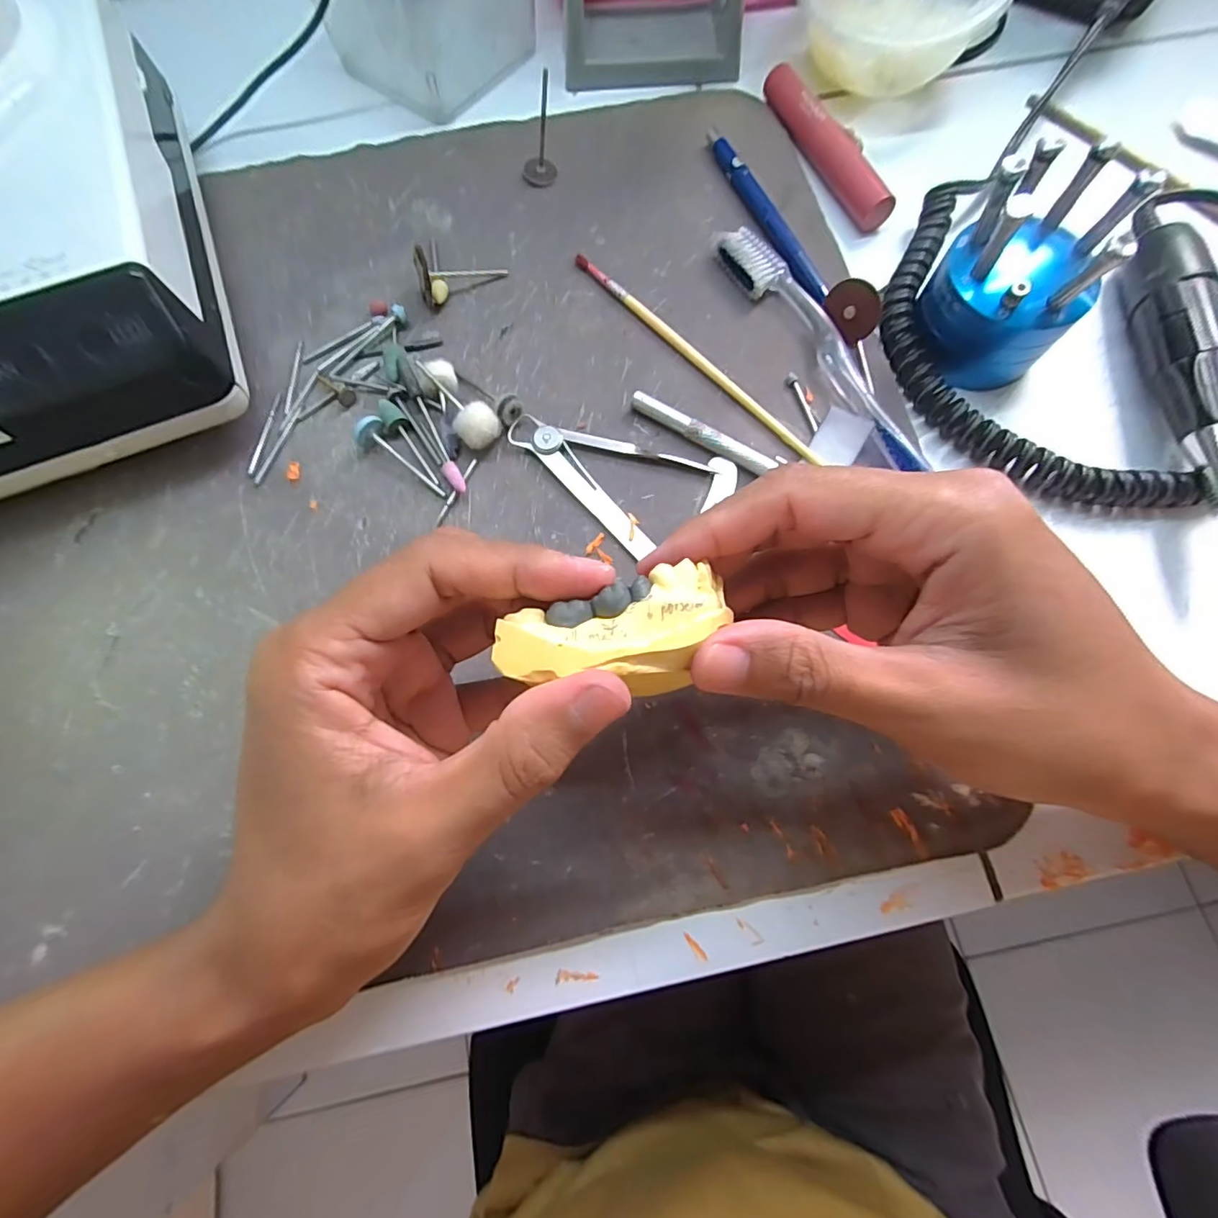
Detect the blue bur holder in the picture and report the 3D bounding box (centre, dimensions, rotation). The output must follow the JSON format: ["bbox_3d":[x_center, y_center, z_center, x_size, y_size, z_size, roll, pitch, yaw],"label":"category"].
[{"bbox_3d":[0.166,-0.135,0.218,0.058,0.065,0.054,0,74,1],"label":"blue bur holder"}]

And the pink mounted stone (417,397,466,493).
[{"bbox_3d":[-0.074,-0.071,0.233,0.007,0.006,0.050,-28,76,-7],"label":"pink mounted stone"}]

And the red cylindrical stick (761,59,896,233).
[{"bbox_3d":[0.109,-0.238,0.276,0.017,0.016,0.106,-24,75,-6],"label":"red cylindrical stick"}]

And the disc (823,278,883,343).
[{"bbox_3d":[0.109,-0.134,0.238,0.004,0.019,0.025,-33,88,-43],"label":"disc"}]

